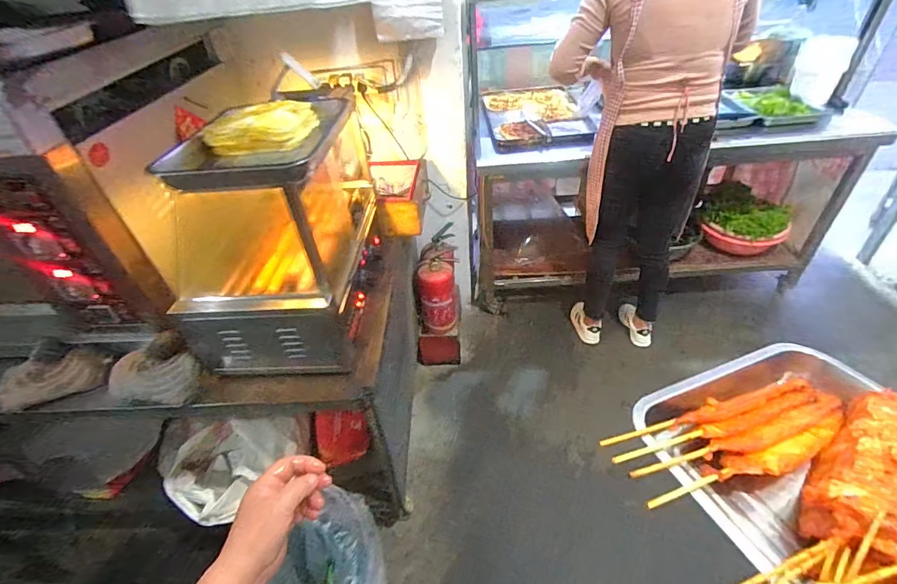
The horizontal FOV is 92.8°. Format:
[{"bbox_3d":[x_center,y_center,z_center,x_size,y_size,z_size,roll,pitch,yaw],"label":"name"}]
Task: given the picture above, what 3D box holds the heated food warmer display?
[{"bbox_3d":[-0.380,-0.236,1.057,0.339,0.502,0.683,1,41,-3],"label":"heated food warmer display"}]

